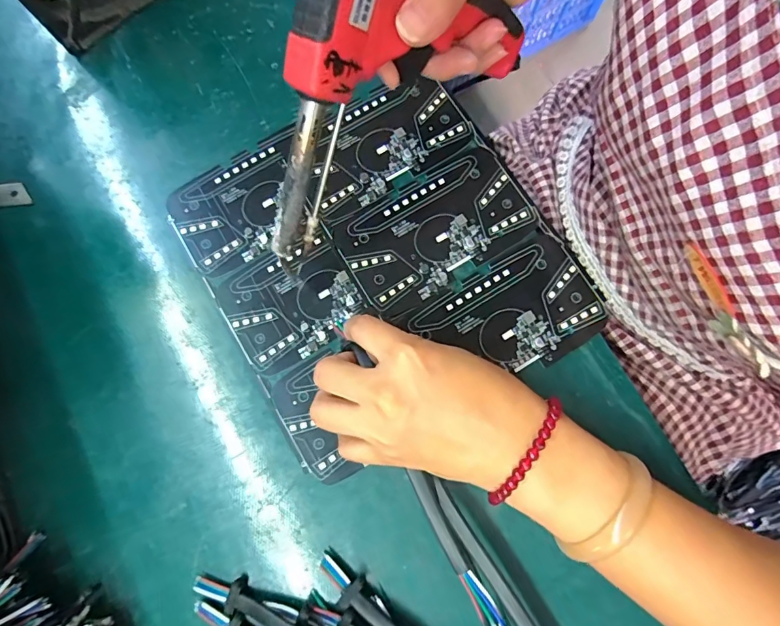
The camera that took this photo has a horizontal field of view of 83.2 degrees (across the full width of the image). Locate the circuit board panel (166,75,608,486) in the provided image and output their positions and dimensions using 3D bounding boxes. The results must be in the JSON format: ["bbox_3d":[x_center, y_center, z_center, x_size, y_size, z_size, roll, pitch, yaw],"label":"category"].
[{"bbox_3d":[-0.010,-0.040,0.303,0.218,0.007,0.233,-31,79,-5],"label":"circuit board panel"}]

